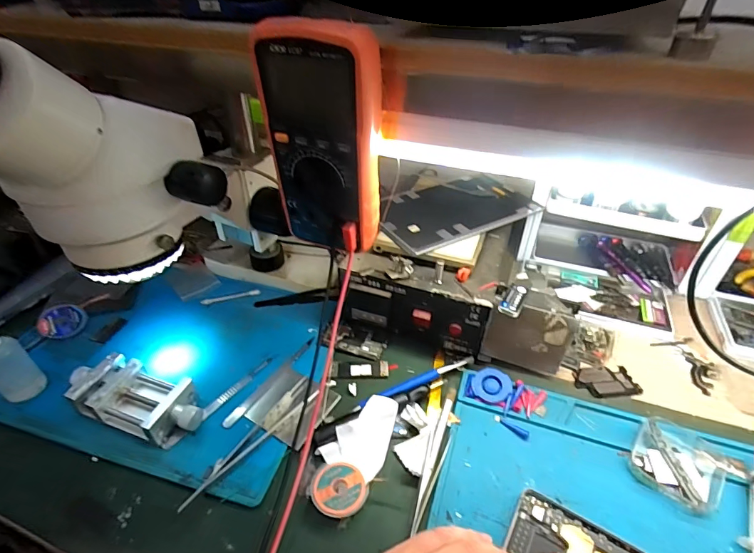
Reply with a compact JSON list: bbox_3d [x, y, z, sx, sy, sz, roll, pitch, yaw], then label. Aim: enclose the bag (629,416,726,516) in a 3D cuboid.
[{"bbox_3d":[0.259,0.158,0.347,0.065,0.016,0.072,23,44,27],"label":"bag"}]

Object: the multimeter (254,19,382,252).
[{"bbox_3d":[-0.041,-0.102,0.324,0.088,0.170,0.052,21,44,24],"label":"multimeter"}]

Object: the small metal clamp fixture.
[{"bbox_3d":[-0.229,0.118,0.387,0.134,0.035,0.059,11,40,15],"label":"small metal clamp fixture"}]

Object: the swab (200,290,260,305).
[{"bbox_3d":[-0.188,0.028,0.521,0.072,0.009,0.010,-10,39,-12],"label":"swab"}]

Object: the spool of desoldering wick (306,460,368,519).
[{"bbox_3d":[-0.031,0.176,0.332,0.042,0.011,0.044,0,38,0],"label":"spool of desoldering wick"}]

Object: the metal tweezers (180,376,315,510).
[{"bbox_3d":[-0.109,0.145,0.365,0.026,0.008,0.149,22,43,27],"label":"metal tweezers"}]

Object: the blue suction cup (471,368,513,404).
[{"bbox_3d":[0.116,0.109,0.407,0.037,0.006,0.037,-7,52,9],"label":"blue suction cup"}]

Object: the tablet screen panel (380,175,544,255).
[{"bbox_3d":[0.097,-0.085,0.499,0.200,0.007,0.117,-19,44,-23],"label":"tablet screen panel"}]

